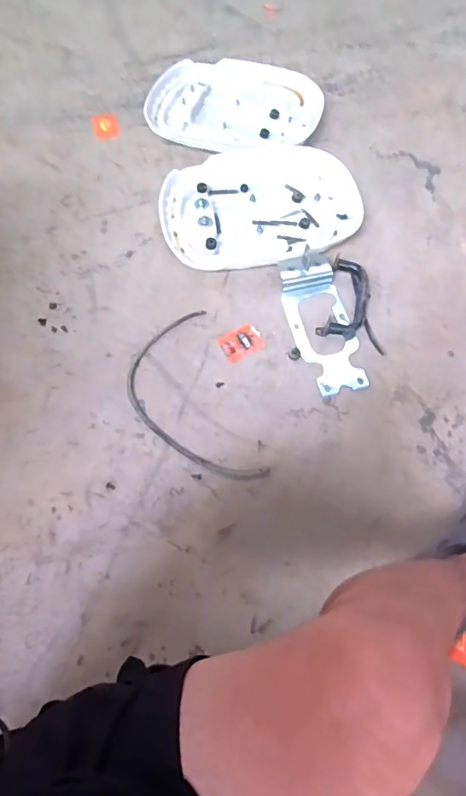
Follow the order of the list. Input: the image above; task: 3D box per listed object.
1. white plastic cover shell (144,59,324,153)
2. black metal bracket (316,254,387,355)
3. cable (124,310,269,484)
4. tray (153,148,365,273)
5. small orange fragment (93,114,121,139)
[{"bbox_3d":[0.003,-0.625,1.022,0.363,0.031,0.268,9,66,5],"label":"white plastic cover shell"},{"bbox_3d":[0.213,-0.159,0.805,0.113,0.031,0.143,16,67,8],"label":"black metal bracket"},{"bbox_3d":[-0.069,0.009,0.743,0.160,0.005,0.301,-21,67,-9],"label":"cable"},{"bbox_3d":[0.051,-0.366,0.901,0.361,0.036,0.275,-5,66,-2],"label":"tray"},{"bbox_3d":[-0.270,-0.578,1.016,0.053,0.006,0.085,-14,66,-6],"label":"small orange fragment"}]

